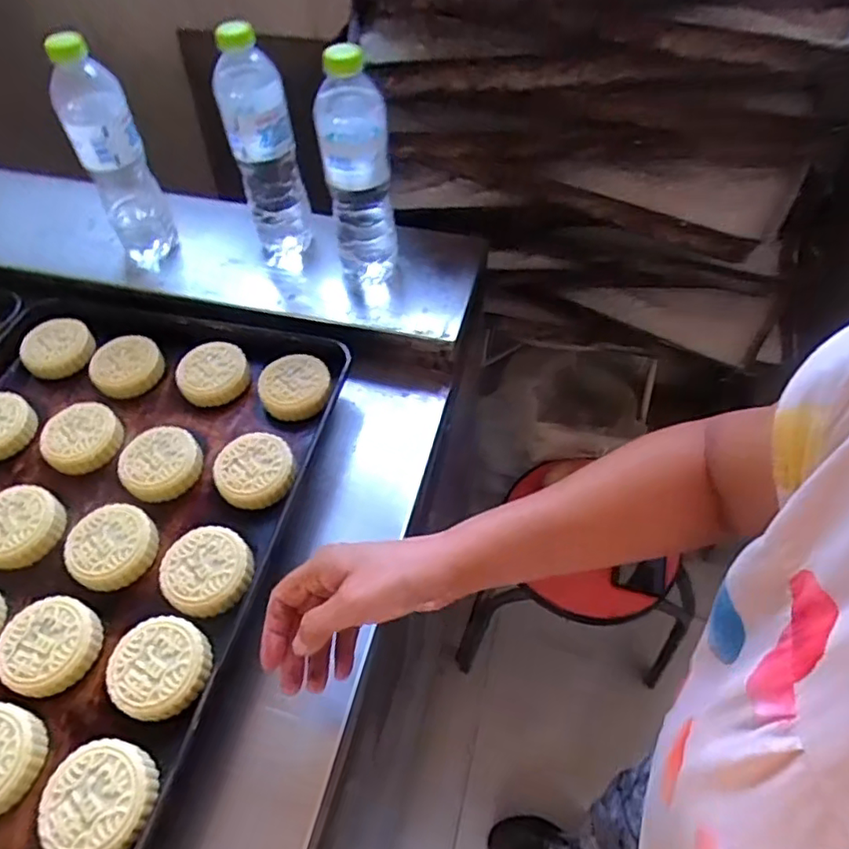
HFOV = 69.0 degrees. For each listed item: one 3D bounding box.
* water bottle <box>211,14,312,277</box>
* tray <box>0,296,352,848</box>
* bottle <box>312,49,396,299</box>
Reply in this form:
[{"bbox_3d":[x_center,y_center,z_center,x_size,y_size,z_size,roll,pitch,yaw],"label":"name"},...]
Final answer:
[{"bbox_3d":[-0.163,-0.273,0.633,0.065,0.232,0.069,-18,56,-8],"label":"water bottle"},{"bbox_3d":[-0.340,0.126,0.522,0.396,0.037,0.594,10,57,10],"label":"tray"},{"bbox_3d":[-0.062,-0.221,0.593,0.065,0.233,0.056,-5,55,0],"label":"bottle"}]

